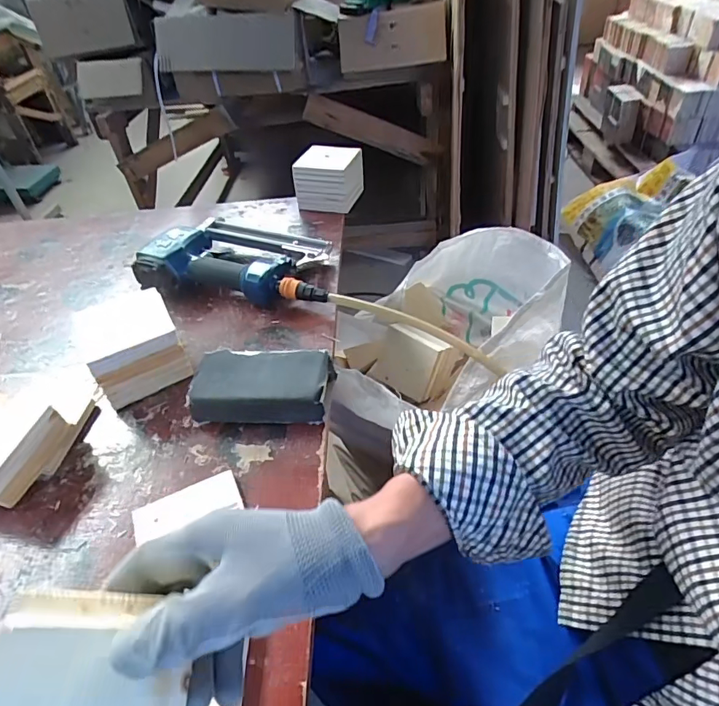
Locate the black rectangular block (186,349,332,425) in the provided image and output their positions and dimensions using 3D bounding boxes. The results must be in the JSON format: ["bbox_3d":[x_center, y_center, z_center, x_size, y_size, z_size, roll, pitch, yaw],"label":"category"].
[{"bbox_3d":[-0.099,0.035,0.501,0.137,0.040,0.079,0,45,6],"label":"black rectangular block"}]

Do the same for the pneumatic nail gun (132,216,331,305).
[{"bbox_3d":[-0.159,-0.136,0.664,0.257,0.063,0.148,4,45,10],"label":"pneumatic nail gun"}]

